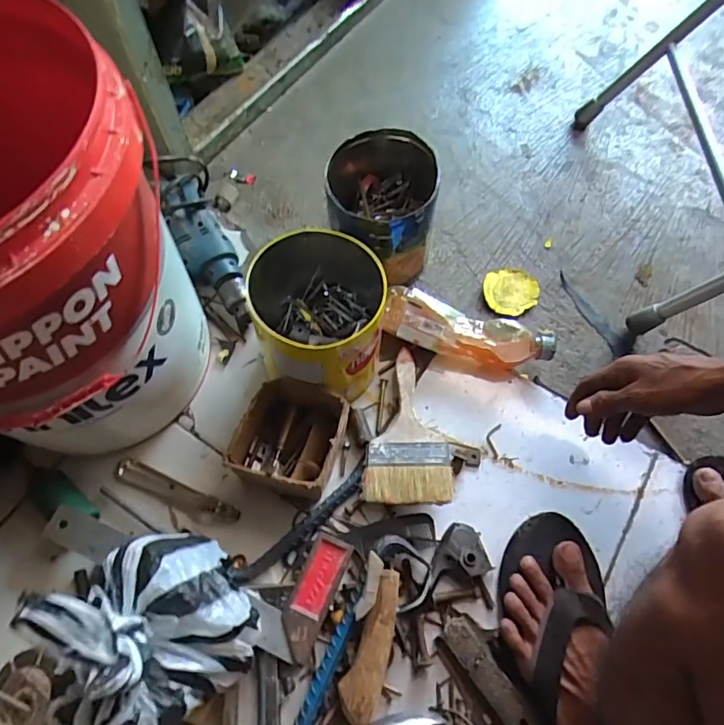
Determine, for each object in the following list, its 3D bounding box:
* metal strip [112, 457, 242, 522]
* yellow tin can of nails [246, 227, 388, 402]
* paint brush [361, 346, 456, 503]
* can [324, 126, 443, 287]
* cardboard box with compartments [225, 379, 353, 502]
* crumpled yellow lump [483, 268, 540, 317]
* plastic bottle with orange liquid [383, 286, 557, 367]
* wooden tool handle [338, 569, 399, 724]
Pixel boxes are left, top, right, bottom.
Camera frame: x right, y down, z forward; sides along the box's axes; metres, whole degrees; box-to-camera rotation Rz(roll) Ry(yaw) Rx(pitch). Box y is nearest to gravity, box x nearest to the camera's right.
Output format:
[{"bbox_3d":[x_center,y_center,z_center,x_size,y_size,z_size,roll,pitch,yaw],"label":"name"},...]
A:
[{"bbox_3d":[-0.212,0.150,0.580,0.151,0.010,0.028,20,65,8],"label":"metal strip"},{"bbox_3d":[-0.051,-0.051,0.599,0.147,0.155,0.162,-2,64,-2],"label":"yellow tin can of nails"},{"bbox_3d":[0.059,0.072,0.597,0.095,0.016,0.186,3,59,9],"label":"paint brush"},{"bbox_3d":[0.024,-0.206,0.686,0.137,0.138,0.161,5,64,1],"label":"can"},{"bbox_3d":[-0.077,0.088,0.572,0.102,0.078,0.117,20,65,8],"label":"cardboard box with compartments"},{"bbox_3d":[0.217,-0.104,0.730,0.078,0.017,0.069,-27,68,-14],"label":"crumpled yellow lump"},{"bbox_3d":[0.134,-0.037,0.654,0.220,0.061,0.070,13,65,5],"label":"plastic bottle with orange liquid"},{"bbox_3d":[0.011,0.273,0.491,0.036,0.023,0.139,15,82,6],"label":"wooden tool handle"}]

